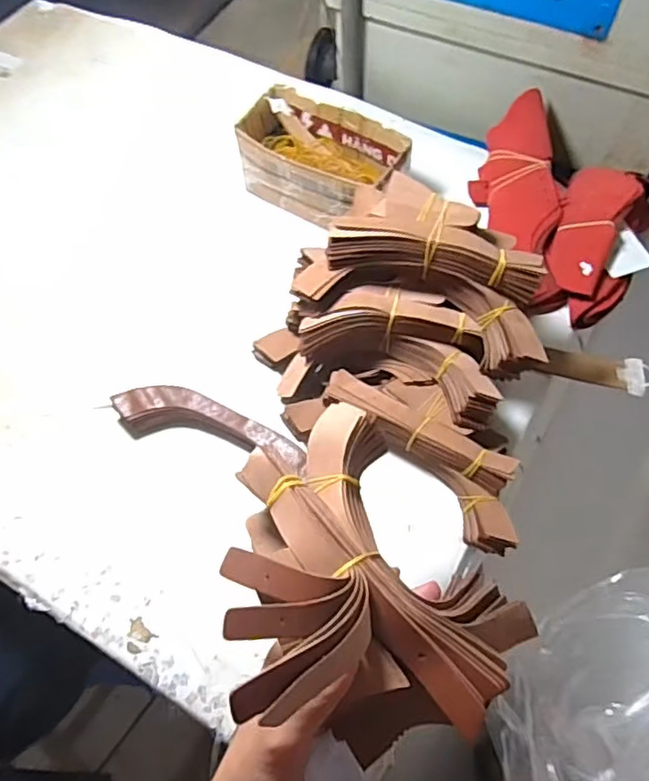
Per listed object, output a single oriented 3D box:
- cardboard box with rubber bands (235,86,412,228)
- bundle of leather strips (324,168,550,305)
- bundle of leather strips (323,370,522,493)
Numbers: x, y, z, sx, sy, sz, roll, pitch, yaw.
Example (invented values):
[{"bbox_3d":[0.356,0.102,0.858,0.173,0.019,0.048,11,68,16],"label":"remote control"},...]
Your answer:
[{"bbox_3d":[-0.001,-0.276,0.737,0.197,0.084,0.114,32,68,17],"label":"cardboard box with rubber bands"},{"bbox_3d":[0.104,-0.140,0.545,0.189,0.048,0.092,17,64,11],"label":"bundle of leather strips"},{"bbox_3d":[0.088,0.041,0.582,0.191,0.039,0.029,28,67,15],"label":"bundle of leather strips"}]

